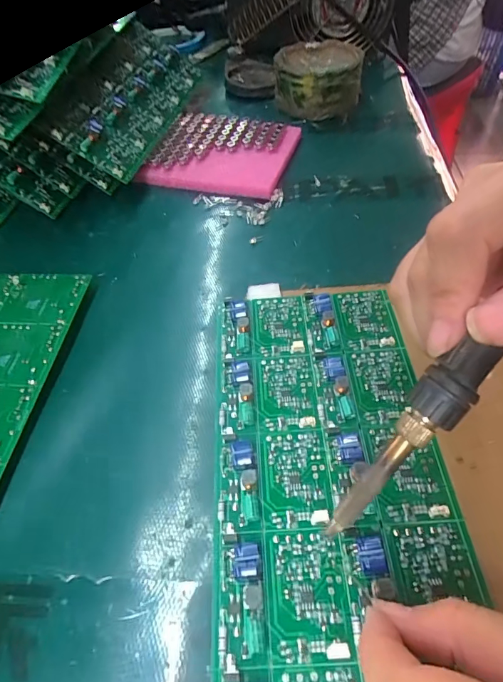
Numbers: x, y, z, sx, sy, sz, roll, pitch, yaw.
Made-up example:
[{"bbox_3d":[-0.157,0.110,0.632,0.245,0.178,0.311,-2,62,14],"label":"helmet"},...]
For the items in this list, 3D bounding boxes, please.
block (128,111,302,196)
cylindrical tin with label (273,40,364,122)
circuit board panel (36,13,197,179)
[{"bbox_3d":[-0.026,-0.173,0.366,0.121,0.027,0.098,10,55,11],"label":"block"},{"bbox_3d":[0.070,-0.276,0.416,0.084,0.047,0.098,8,54,10],"label":"cylindrical tin with label"},{"bbox_3d":[-0.109,-0.227,0.360,0.077,0.015,0.191,31,59,-22],"label":"circuit board panel"}]

